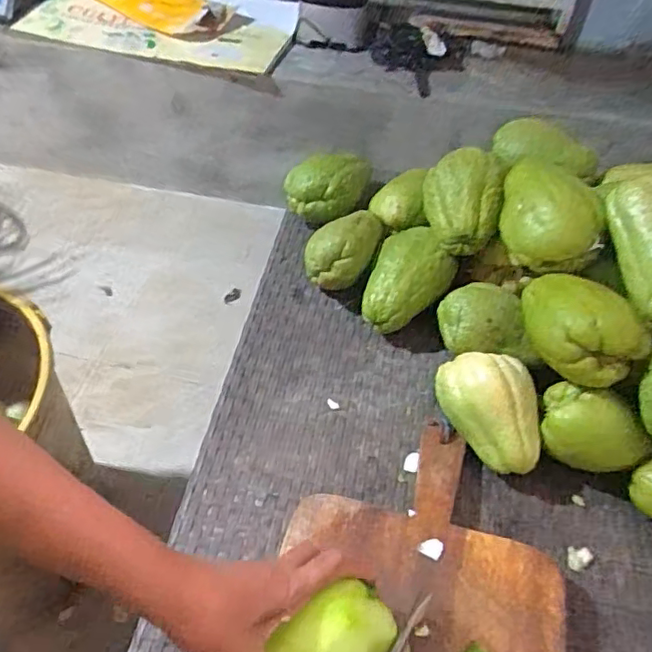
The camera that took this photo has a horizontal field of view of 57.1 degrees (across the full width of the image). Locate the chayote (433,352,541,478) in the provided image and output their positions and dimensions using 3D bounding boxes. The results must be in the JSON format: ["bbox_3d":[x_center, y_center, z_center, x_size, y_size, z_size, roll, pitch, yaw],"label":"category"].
[{"bbox_3d":[0.165,0.080,0.591,0.082,0.080,0.123,-29,55,-24],"label":"chayote"}]

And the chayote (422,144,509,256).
[{"bbox_3d":[0.150,-0.143,0.665,0.086,0.065,0.105,13,49,9],"label":"chayote"}]

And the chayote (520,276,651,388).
[{"bbox_3d":[0.227,-0.004,0.555,0.073,0.061,0.126,-26,55,-23],"label":"chayote"}]

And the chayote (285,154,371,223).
[{"bbox_3d":[0.001,-0.181,0.782,0.110,0.061,0.071,3,49,0],"label":"chayote"}]

